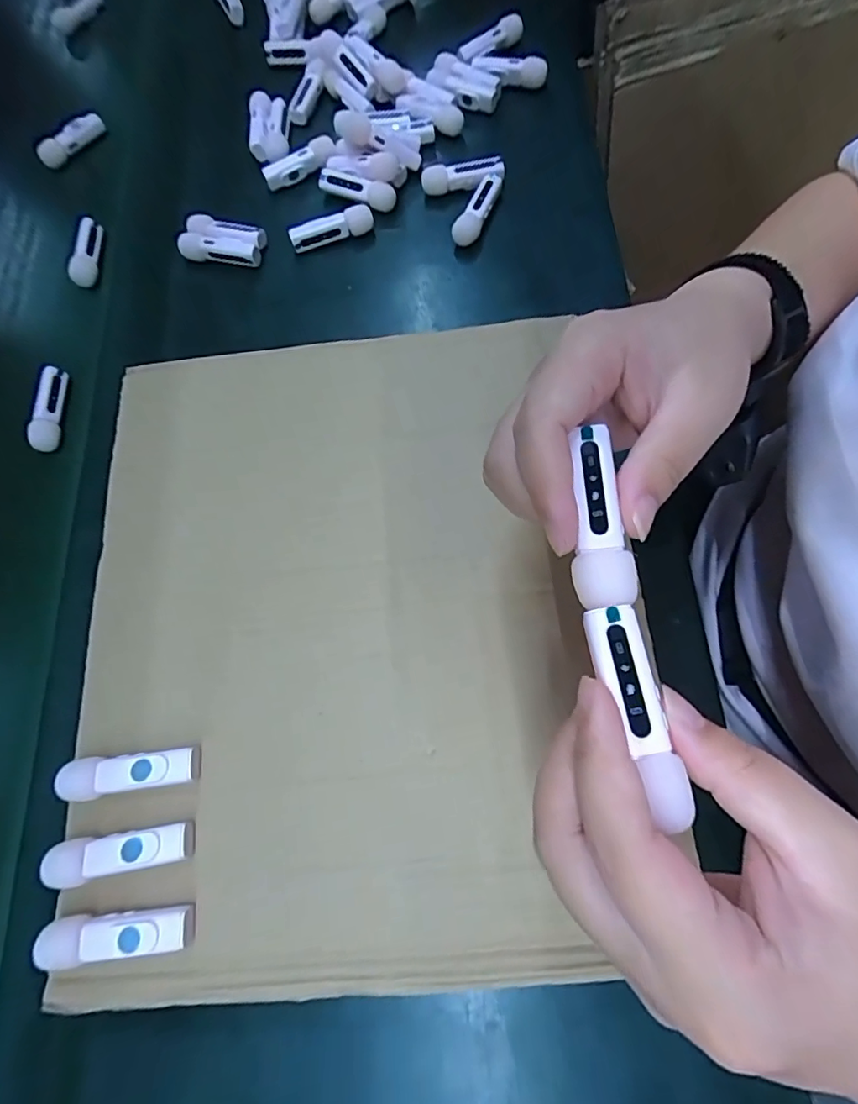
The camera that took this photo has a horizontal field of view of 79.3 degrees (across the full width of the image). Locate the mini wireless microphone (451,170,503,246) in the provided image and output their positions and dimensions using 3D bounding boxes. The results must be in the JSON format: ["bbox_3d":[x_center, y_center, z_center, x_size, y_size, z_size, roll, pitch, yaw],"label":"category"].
[{"bbox_3d":[0.039,-0.267,0.409,0.017,0.022,0.063,25,78,15],"label":"mini wireless microphone"}]

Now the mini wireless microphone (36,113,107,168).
[{"bbox_3d":[-0.336,-0.387,0.487,0.069,0.018,0.017,-28,72,7],"label":"mini wireless microphone"}]

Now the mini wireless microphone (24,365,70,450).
[{"bbox_3d":[-0.288,-0.109,0.393,0.019,0.016,0.065,0,73,8],"label":"mini wireless microphone"}]

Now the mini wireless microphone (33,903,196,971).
[{"bbox_3d":[-0.139,0.170,0.230,0.064,0.011,0.017,-8,72,-1],"label":"mini wireless microphone"}]

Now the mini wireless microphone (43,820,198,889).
[{"bbox_3d":[-0.144,0.139,0.239,0.064,0.011,0.018,-11,71,5],"label":"mini wireless microphone"}]

